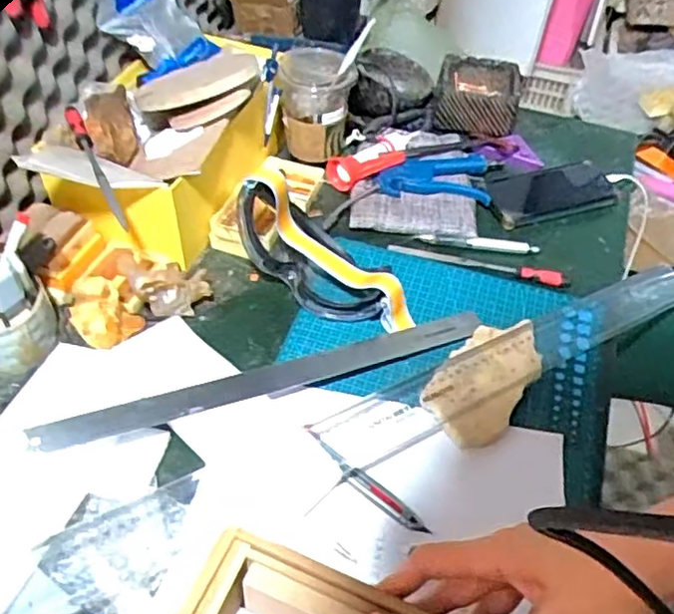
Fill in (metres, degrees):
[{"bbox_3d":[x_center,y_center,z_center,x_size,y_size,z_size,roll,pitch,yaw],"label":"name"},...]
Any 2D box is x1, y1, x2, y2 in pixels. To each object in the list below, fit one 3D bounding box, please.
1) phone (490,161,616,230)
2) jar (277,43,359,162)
[{"bbox_3d":[0.276,-0.148,0.835,0.178,0.013,0.088,-14,51,-15],"label":"phone"},{"bbox_3d":[-0.024,-0.257,0.813,0.091,0.094,0.091,2,49,-1],"label":"jar"}]

